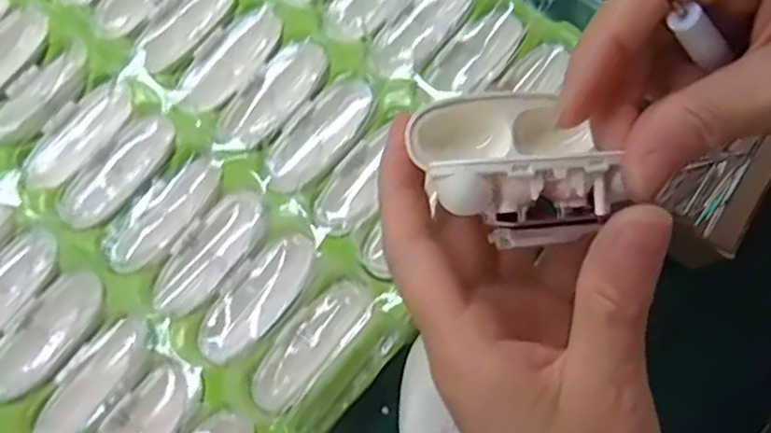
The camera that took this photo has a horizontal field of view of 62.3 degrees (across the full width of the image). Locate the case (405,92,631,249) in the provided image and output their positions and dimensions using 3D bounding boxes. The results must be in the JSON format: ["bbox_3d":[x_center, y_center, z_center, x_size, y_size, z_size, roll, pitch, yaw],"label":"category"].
[{"bbox_3d":[0.035,-0.015,0.191,0.051,0.028,0.050,-6,38,-9],"label":"case"}]

